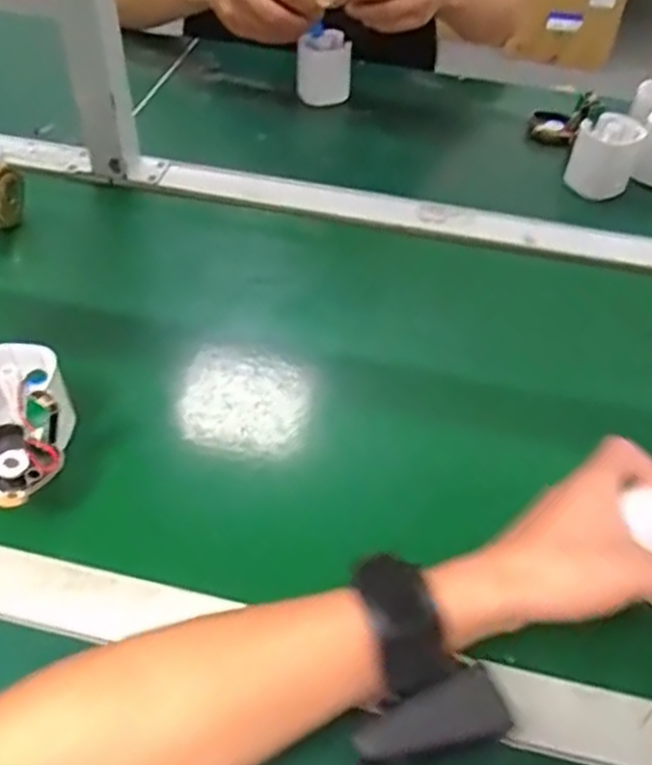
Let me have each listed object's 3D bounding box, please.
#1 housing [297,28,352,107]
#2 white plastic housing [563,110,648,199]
[{"bbox_3d":[-0.002,-0.357,0.851,0.054,0.077,0.038,-18,51,-19],"label":"housing"},{"bbox_3d":[0.282,-0.228,0.752,0.063,0.063,0.060,19,49,13],"label":"white plastic housing"}]

